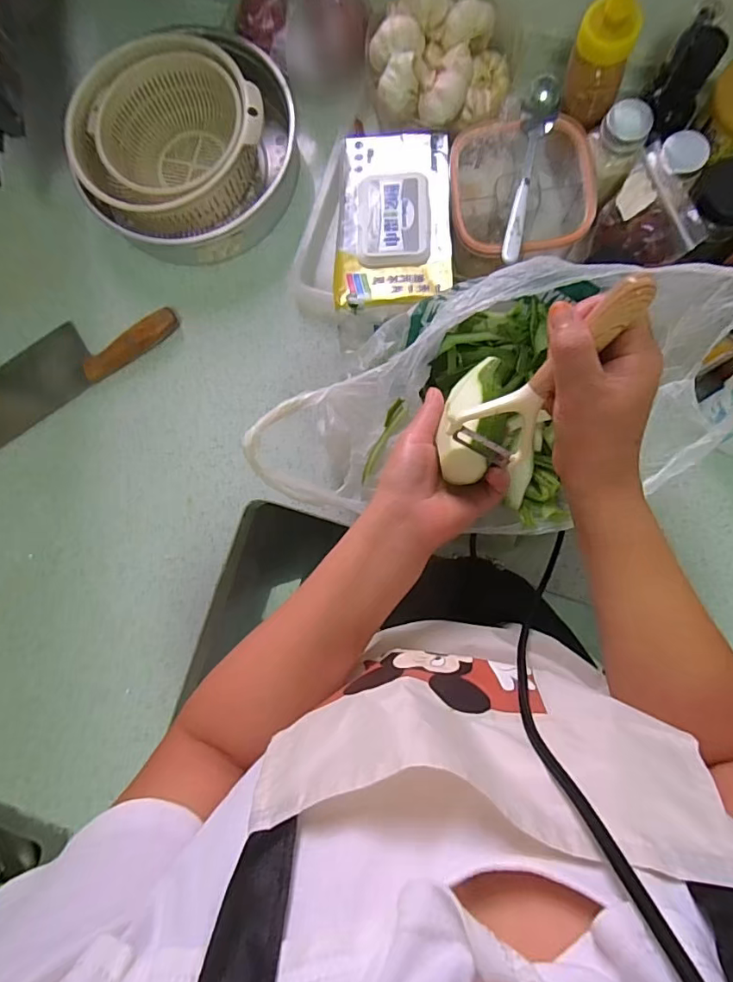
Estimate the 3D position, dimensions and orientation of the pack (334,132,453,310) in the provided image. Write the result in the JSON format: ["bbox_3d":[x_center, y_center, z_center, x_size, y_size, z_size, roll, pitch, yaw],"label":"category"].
[{"bbox_3d":[0.028,-0.280,0.516,0.112,0.047,0.205,1,86,5],"label":"pack"}]

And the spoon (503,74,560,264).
[{"bbox_3d":[0.153,-0.301,0.489,0.032,0.033,0.174,12,85,6],"label":"spoon"}]

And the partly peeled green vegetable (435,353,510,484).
[{"bbox_3d":[0.082,-0.061,0.376,0.041,0.034,0.106,15,64,6],"label":"partly peeled green vegetable"}]

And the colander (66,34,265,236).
[{"bbox_3d":[-0.224,-0.396,0.581,0.210,0.073,0.183,-41,83,1],"label":"colander"}]

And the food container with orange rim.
[{"bbox_3d":[0.157,-0.306,0.542,0.141,0.089,0.138,-11,85,4],"label":"food container with orange rim"}]

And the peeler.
[{"bbox_3d":[0.112,-0.069,0.311,0.050,0.036,0.140,46,127,7],"label":"peeler"}]

